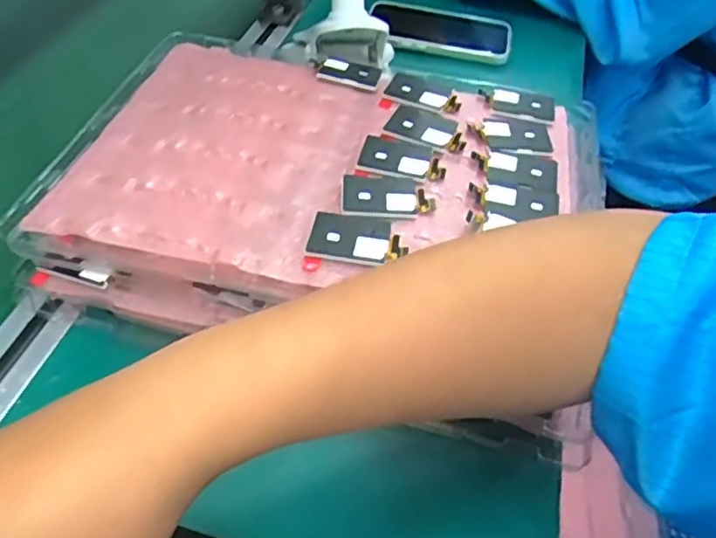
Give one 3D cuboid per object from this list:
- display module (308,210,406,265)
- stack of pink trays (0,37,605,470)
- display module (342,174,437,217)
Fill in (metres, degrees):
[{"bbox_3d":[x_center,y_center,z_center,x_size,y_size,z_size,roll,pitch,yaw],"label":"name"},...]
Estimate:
[{"bbox_3d":[0.000,-0.018,0.368,0.055,0.004,0.037,5,51,3],"label":"display module"},{"bbox_3d":[-0.015,-0.050,0.430,0.347,0.058,0.261,14,48,8],"label":"stack of pink trays"},{"bbox_3d":[0.019,-0.046,0.394,0.056,0.004,0.038,6,47,1],"label":"display module"}]

